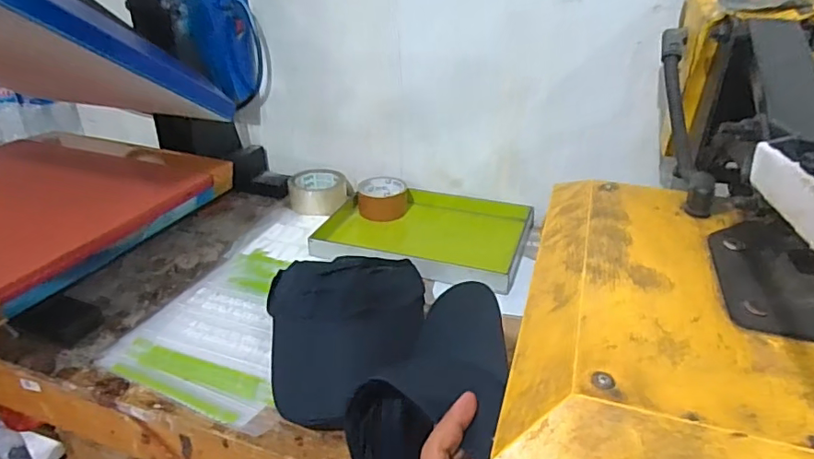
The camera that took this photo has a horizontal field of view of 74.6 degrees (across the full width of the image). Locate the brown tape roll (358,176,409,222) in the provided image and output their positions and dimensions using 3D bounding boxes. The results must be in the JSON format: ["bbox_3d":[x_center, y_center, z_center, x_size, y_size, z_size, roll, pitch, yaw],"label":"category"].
[{"bbox_3d":[-0.041,-0.051,0.929,0.084,0.053,0.084,0,29,0],"label":"brown tape roll"}]

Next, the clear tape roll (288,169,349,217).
[{"bbox_3d":[-0.156,-0.067,0.953,0.106,0.046,0.094,-5,29,-10],"label":"clear tape roll"}]

